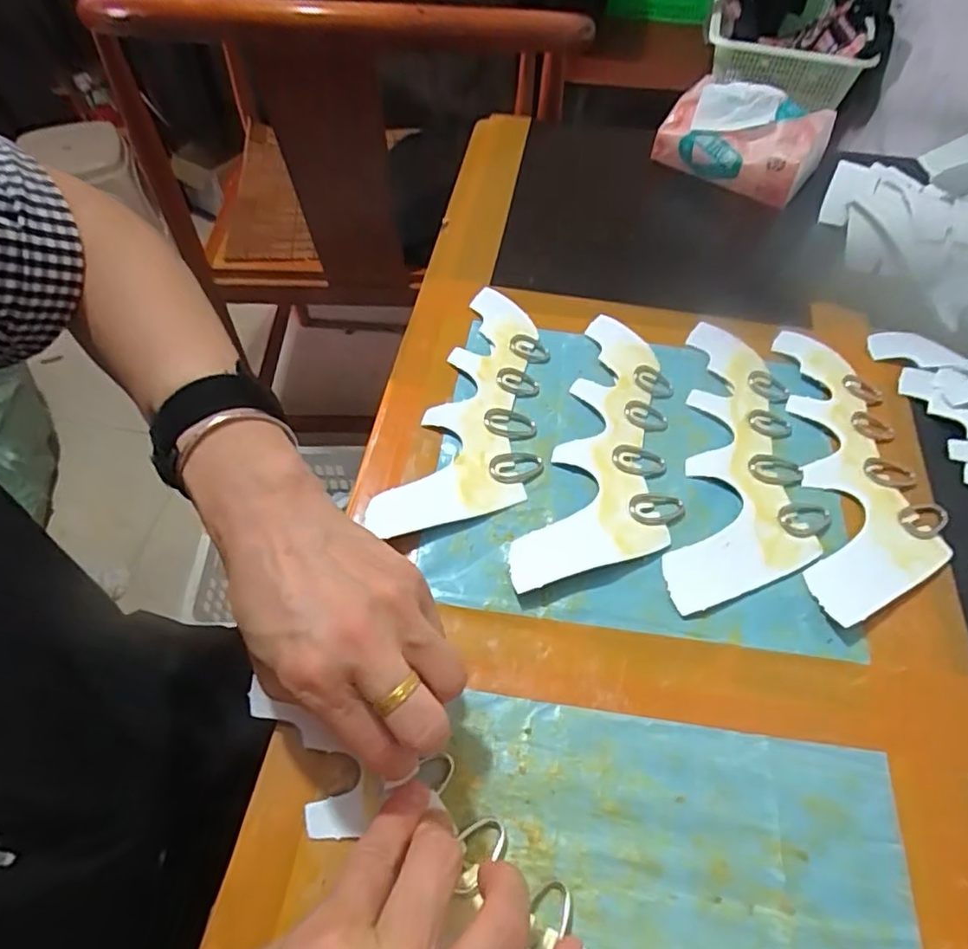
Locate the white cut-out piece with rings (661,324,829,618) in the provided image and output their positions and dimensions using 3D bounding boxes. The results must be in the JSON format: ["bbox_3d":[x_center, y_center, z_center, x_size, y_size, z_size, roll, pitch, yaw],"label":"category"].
[{"bbox_3d":[0.160,-0.013,0.390,0.087,0.004,0.217,8,56,4],"label":"white cut-out piece with rings"}]

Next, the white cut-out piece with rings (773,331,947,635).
[{"bbox_3d":[0.231,-0.010,0.388,0.085,0.007,0.214,3,55,1],"label":"white cut-out piece with rings"}]

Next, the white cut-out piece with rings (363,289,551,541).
[{"bbox_3d":[0.002,-0.042,0.403,0.080,0.009,0.207,15,56,9],"label":"white cut-out piece with rings"}]

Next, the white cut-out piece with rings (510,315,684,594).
[{"bbox_3d":[0.080,-0.020,0.387,0.083,0.009,0.213,12,56,7],"label":"white cut-out piece with rings"}]

